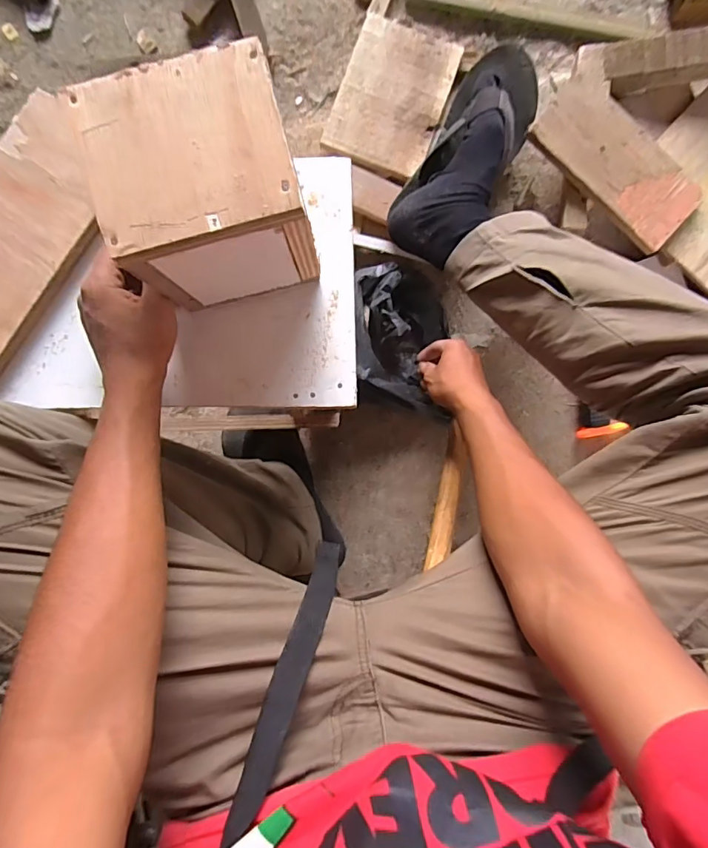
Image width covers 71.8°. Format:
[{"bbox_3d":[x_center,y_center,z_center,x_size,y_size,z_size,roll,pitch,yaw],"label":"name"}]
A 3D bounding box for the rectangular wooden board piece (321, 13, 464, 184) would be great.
[{"bbox_3d":[0.053,-0.450,0.674,0.141,0.008,0.201,20,87,-2],"label":"rectangular wooden board piece"}]

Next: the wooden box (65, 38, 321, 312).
[{"bbox_3d":[-0.100,-0.163,0.360,0.116,0.149,0.103,-15,92,1],"label":"wooden box"}]

